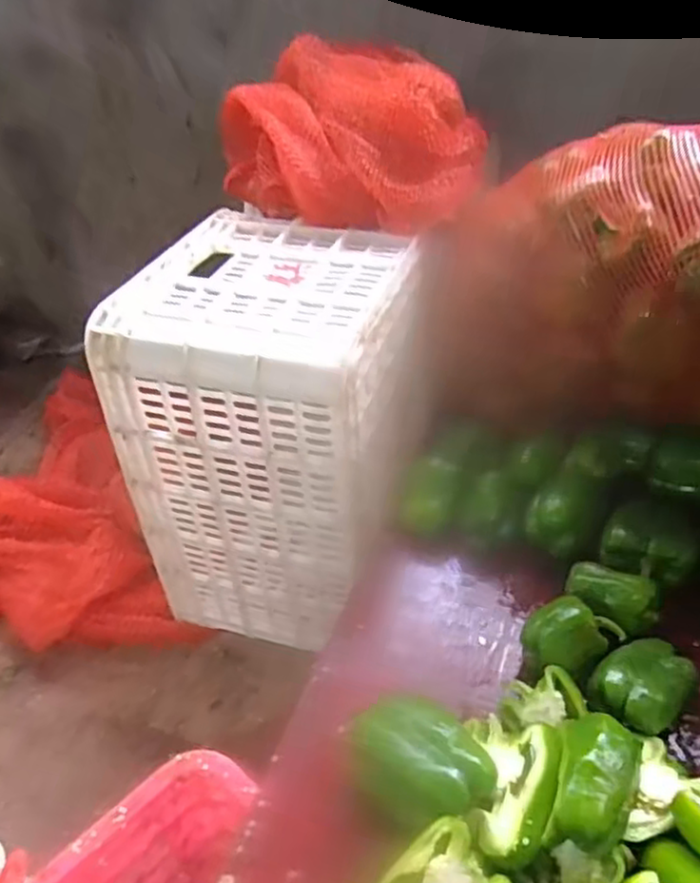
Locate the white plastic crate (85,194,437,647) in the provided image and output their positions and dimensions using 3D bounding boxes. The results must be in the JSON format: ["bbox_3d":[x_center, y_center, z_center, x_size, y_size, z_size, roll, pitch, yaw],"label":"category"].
[{"bbox_3d":[-0.074,-0.007,0.908,0.295,0.447,0.309,11,41,18],"label":"white plastic crate"}]

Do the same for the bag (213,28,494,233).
[{"bbox_3d":[0.003,-0.403,0.910,0.230,0.157,0.362,-34,47,-31],"label":"bag"}]

